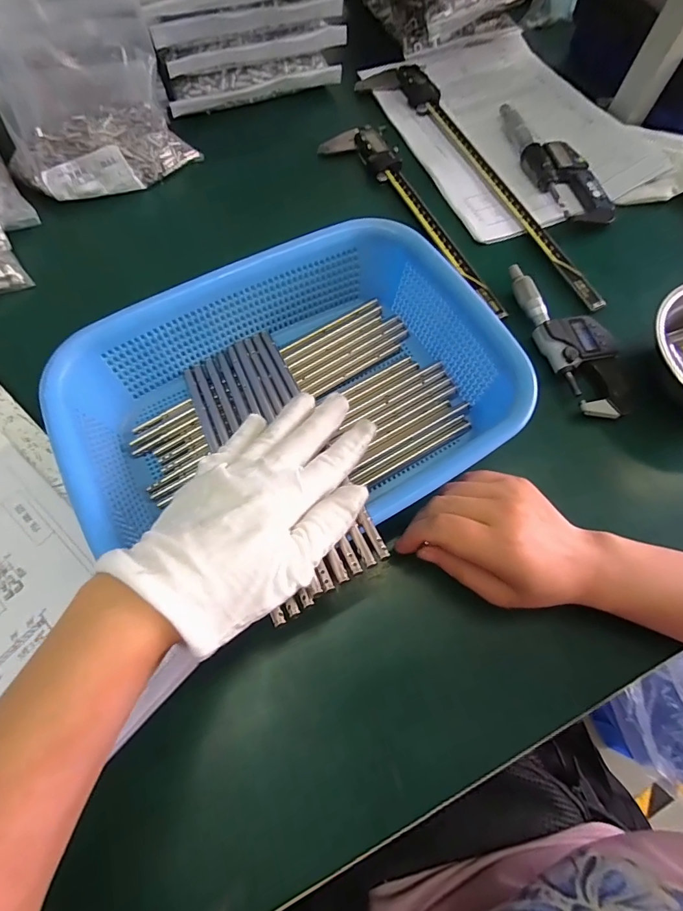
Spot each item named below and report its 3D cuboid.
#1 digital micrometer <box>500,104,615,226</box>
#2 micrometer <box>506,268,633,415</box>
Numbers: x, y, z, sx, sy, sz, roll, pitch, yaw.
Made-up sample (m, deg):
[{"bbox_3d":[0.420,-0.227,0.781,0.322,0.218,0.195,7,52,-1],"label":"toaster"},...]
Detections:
[{"bbox_3d":[0.215,-0.301,0.438,0.057,0.018,0.174,-15,71,-8],"label":"digital micrometer"},{"bbox_3d":[0.188,-0.101,0.359,0.050,0.020,0.154,-23,72,-10],"label":"micrometer"}]

